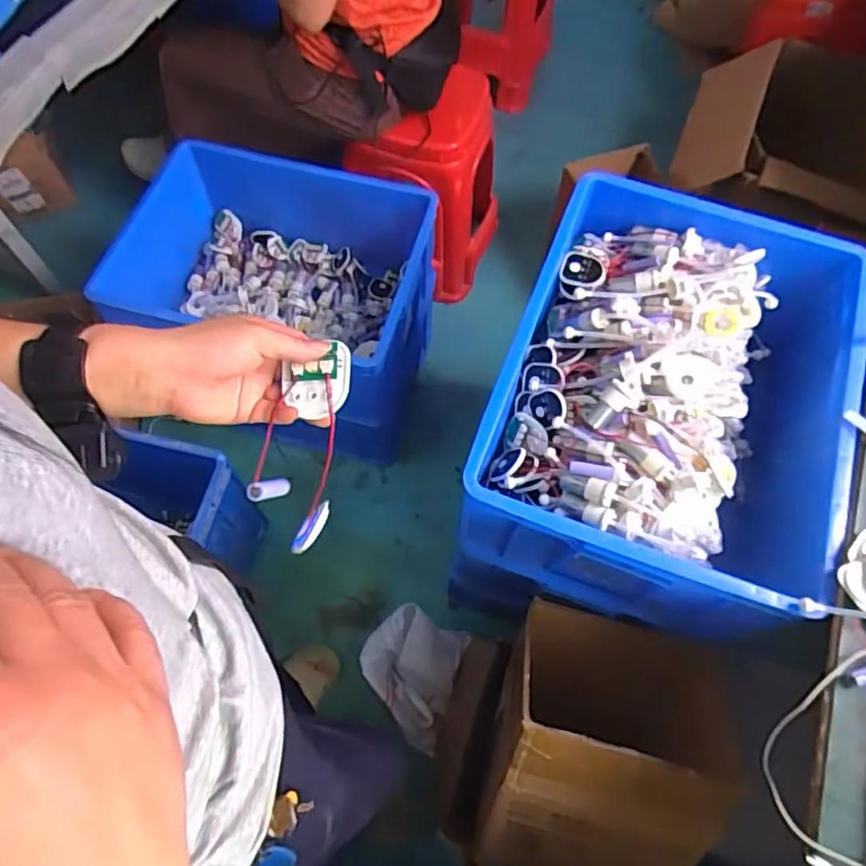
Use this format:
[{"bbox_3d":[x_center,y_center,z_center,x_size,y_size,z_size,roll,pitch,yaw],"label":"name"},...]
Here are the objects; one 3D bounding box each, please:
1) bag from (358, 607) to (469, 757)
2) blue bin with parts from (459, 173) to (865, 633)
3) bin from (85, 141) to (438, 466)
[{"bbox_3d":[-0.048,0.462,1.204,0.181,0.214,0.223,19,66,7],"label":"bag"},{"bbox_3d":[0.330,-0.033,0.888,0.447,0.291,0.541,19,66,7],"label":"blue bin with parts"},{"bbox_3d":[-0.324,-0.266,1.394,0.592,0.474,0.439,16,65,6],"label":"bin"}]

